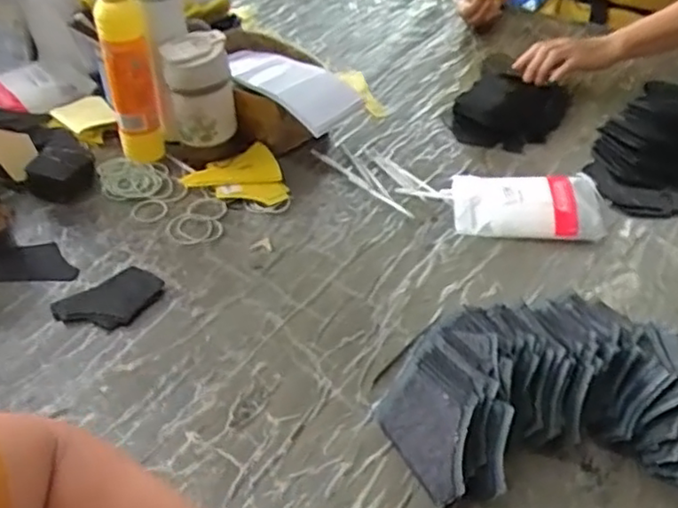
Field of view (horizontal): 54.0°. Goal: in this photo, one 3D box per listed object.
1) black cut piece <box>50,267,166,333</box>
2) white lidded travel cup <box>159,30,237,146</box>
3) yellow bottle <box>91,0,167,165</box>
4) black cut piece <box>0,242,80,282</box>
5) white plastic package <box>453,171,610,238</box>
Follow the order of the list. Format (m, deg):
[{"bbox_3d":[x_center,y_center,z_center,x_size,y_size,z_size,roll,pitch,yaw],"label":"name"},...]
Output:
[{"bbox_3d":[-0.239,0.051,0.702,0.105,0.016,0.065,-29,51,-30],"label":"black cut piece"},{"bbox_3d":[-0.177,-0.207,0.852,0.080,0.128,0.069,-6,43,-8],"label":"white lidded travel cup"},{"bbox_3d":[-0.256,-0.213,0.822,0.056,0.231,0.047,-15,44,-16],"label":"yellow bottle"},{"bbox_3d":[-0.336,0.008,0.749,0.092,0.006,0.059,0,45,-3],"label":"black cut piece"},{"bbox_3d":[0.231,-0.066,0.817,0.176,0.026,0.112,4,42,3],"label":"white plastic package"}]

